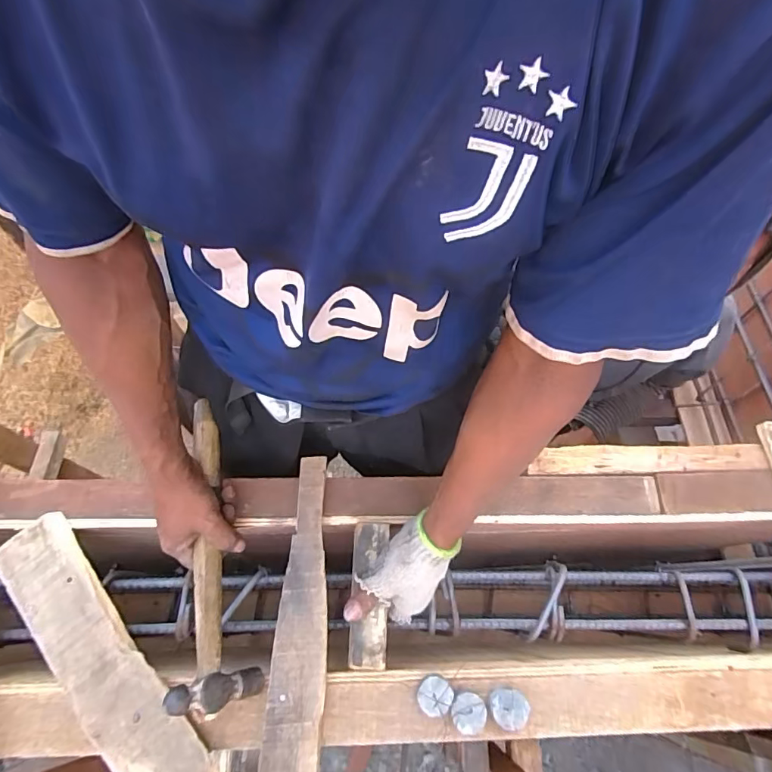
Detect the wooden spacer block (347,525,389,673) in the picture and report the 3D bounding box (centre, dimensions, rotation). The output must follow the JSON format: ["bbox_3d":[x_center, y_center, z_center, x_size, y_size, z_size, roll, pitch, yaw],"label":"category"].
[{"bbox_3d":[-0.019,0.229,0.521,0.040,0.015,0.148,2,64,-2],"label":"wooden spacer block"}]

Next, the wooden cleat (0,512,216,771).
[{"bbox_3d":[-0.299,0.287,0.487,0.077,0.019,0.345,-39,72,-19],"label":"wooden cleat"}]

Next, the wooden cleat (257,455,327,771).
[{"bbox_3d":[-0.091,0.244,0.518,0.057,0.018,0.331,3,64,-1],"label":"wooden cleat"}]

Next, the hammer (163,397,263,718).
[{"bbox_3d":[-0.193,0.169,0.519,0.072,0.054,0.323,-8,67,-6],"label":"hammer"}]

